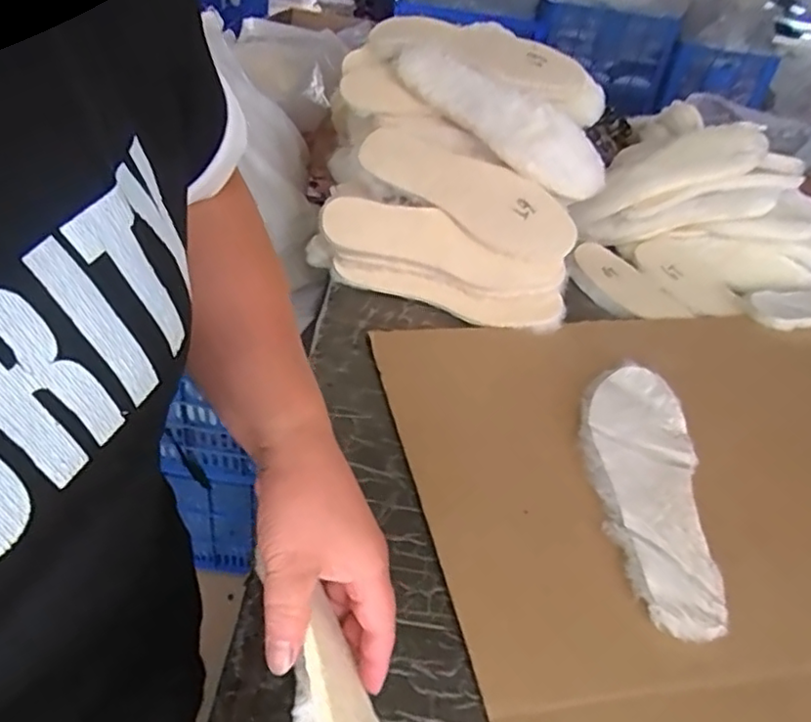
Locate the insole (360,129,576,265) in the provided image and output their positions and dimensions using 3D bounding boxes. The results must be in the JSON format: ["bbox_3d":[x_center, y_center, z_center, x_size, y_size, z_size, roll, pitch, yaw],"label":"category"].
[{"bbox_3d":[0.073,-0.202,0.740,0.271,0.085,0.014,36,6,13],"label":"insole"}]

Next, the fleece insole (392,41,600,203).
[{"bbox_3d":[0.108,-0.287,0.750,0.283,0.027,0.095,31,78,8],"label":"fleece insole"}]

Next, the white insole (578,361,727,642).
[{"bbox_3d":[0.214,0.102,0.556,0.099,0.011,0.282,4,40,1],"label":"white insole"}]

